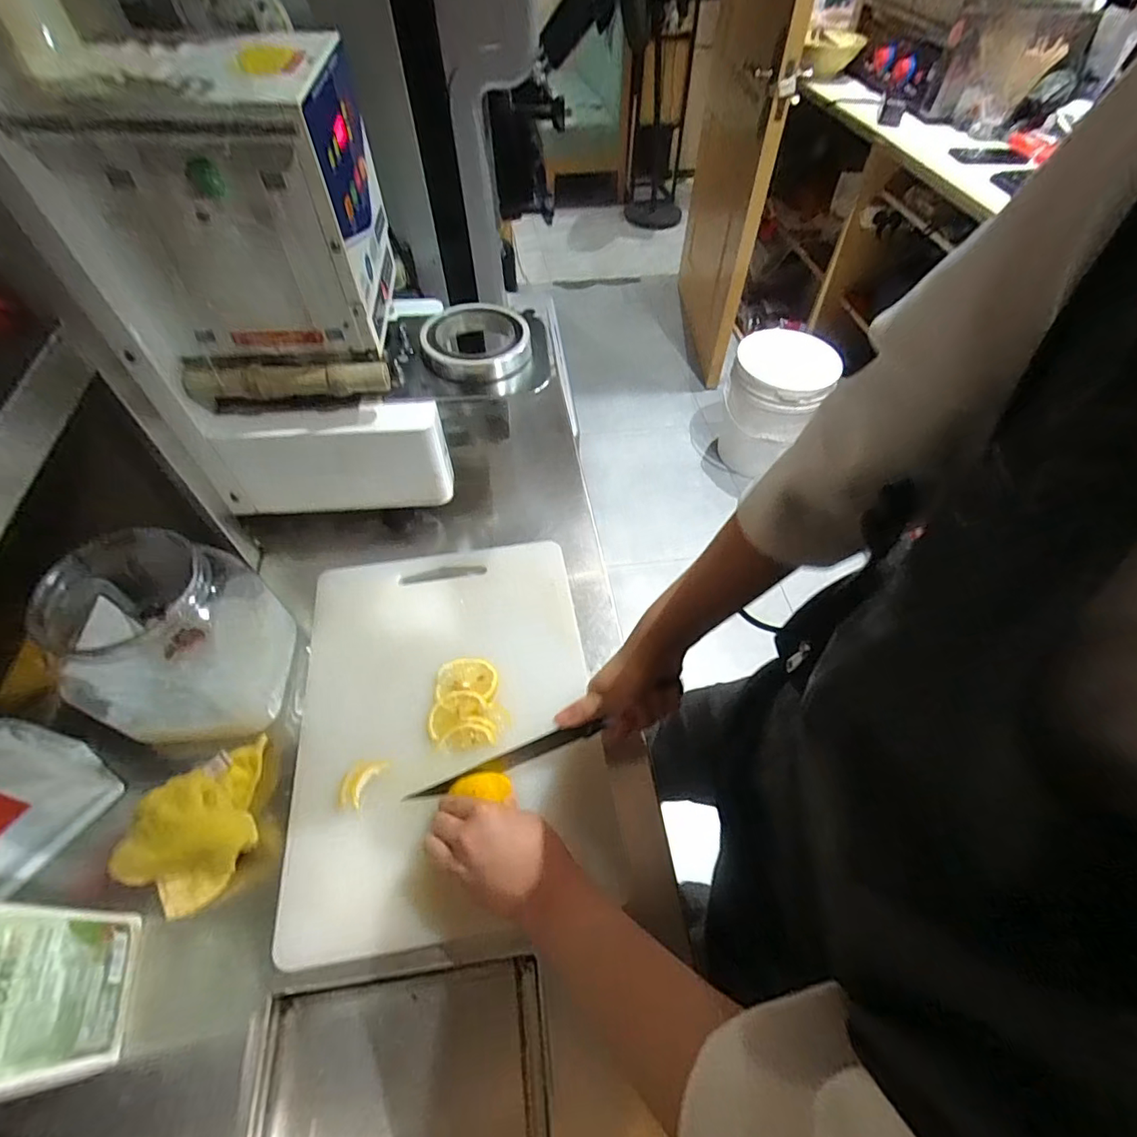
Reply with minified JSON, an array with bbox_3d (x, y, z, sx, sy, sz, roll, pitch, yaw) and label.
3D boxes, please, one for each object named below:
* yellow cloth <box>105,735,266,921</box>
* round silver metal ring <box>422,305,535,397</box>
[{"bbox_3d":[-0.306,0.207,0.456,0.095,0.051,0.136,27,58,18],"label":"yellow cloth"},{"bbox_3d":[-0.103,-0.252,0.624,0.118,0.043,0.129,0,54,0],"label":"round silver metal ring"}]

